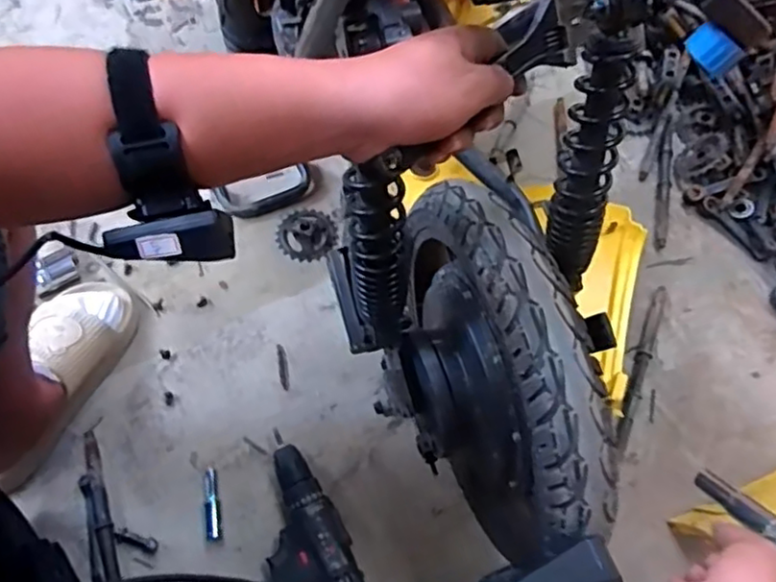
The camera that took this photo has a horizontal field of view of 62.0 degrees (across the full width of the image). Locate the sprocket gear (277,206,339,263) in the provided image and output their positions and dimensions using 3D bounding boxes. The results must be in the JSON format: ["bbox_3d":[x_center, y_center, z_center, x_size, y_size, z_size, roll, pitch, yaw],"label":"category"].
[{"bbox_3d":[-0.119,-0.084,0.943,0.086,0.011,0.084,1,62,-3],"label":"sprocket gear"}]

